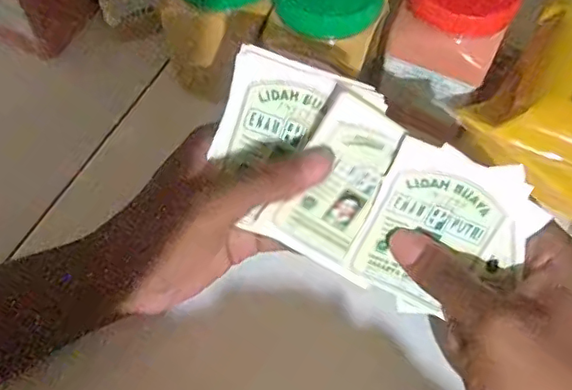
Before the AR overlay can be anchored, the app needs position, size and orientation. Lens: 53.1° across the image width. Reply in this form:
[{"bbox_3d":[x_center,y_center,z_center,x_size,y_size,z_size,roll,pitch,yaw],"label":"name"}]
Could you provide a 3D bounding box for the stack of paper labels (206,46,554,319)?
[{"bbox_3d":[0.036,0.000,0.278,0.155,0.089,0.014,28,25,3],"label":"stack of paper labels"}]

